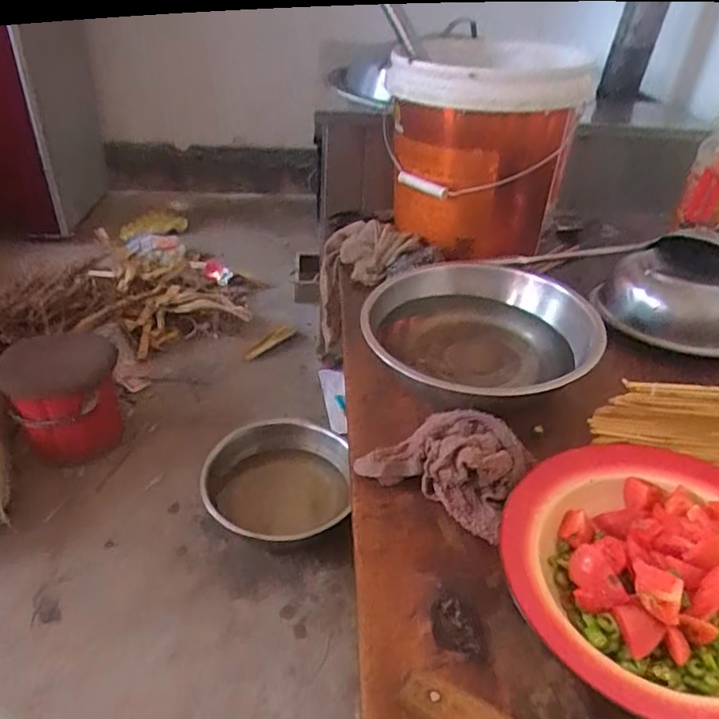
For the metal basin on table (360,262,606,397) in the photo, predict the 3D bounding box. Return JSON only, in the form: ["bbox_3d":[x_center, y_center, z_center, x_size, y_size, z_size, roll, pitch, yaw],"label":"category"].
[{"bbox_3d":[0.116,-0.020,0.591,0.221,0.077,0.190,7,35,5],"label":"metal basin on table"}]

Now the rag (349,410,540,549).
[{"bbox_3d":[0.074,0.082,0.510,0.130,0.051,0.089,23,40,25],"label":"rag"}]

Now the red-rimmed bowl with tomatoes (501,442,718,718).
[{"bbox_3d":[0.224,0.149,0.423,0.222,0.044,0.211,2,35,-2],"label":"red-rimmed bowl with tomatoes"}]

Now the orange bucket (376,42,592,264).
[{"bbox_3d":[0.147,-0.254,0.729,0.215,0.223,0.204,10,36,9],"label":"orange bucket"}]

